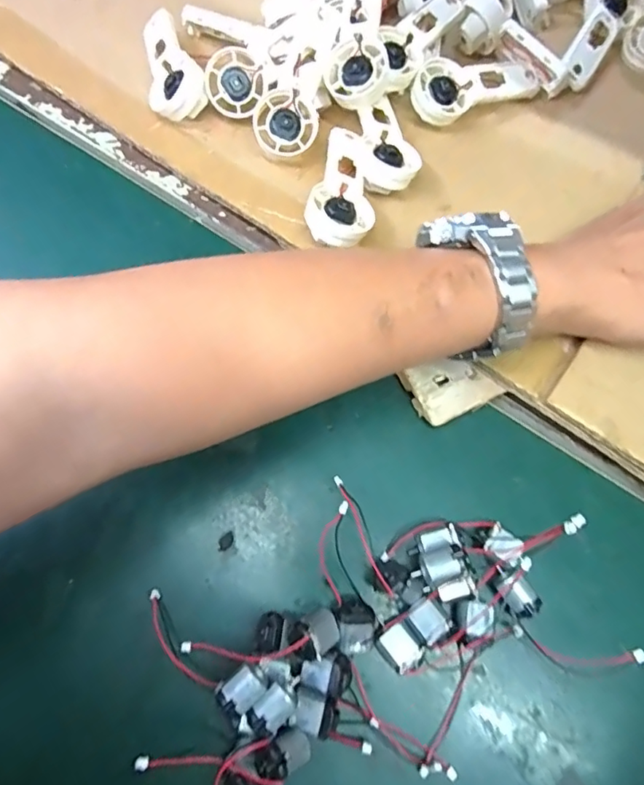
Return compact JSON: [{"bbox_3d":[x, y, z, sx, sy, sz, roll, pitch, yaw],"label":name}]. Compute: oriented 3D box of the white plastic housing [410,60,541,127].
[{"bbox_3d":[0.103,-0.208,0.367,0.090,0.027,0.033,-23,74,-10],"label":"white plastic housing"}]

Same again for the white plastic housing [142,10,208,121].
[{"bbox_3d":[-0.106,-0.219,0.363,0.036,0.037,0.092,-23,75,-7],"label":"white plastic housing"}]

